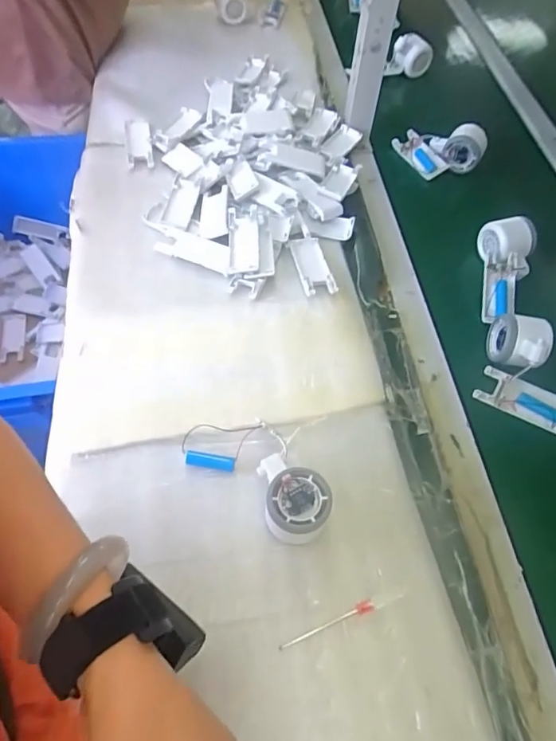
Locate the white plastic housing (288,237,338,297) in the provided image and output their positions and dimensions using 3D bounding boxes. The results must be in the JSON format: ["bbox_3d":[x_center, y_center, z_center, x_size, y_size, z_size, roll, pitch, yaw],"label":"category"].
[{"bbox_3d":[0.043,-0.138,0.657,0.042,0.020,0.104,-7,58,-8],"label":"white plastic housing"}]

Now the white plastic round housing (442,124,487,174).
[{"bbox_3d":[0.313,-0.374,0.840,0.061,0.049,0.071,20,59,9],"label":"white plastic round housing"}]

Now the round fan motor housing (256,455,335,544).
[{"bbox_3d":[0.015,0.117,0.474,0.058,0.048,0.083,-8,58,-8],"label":"round fan motor housing"}]

